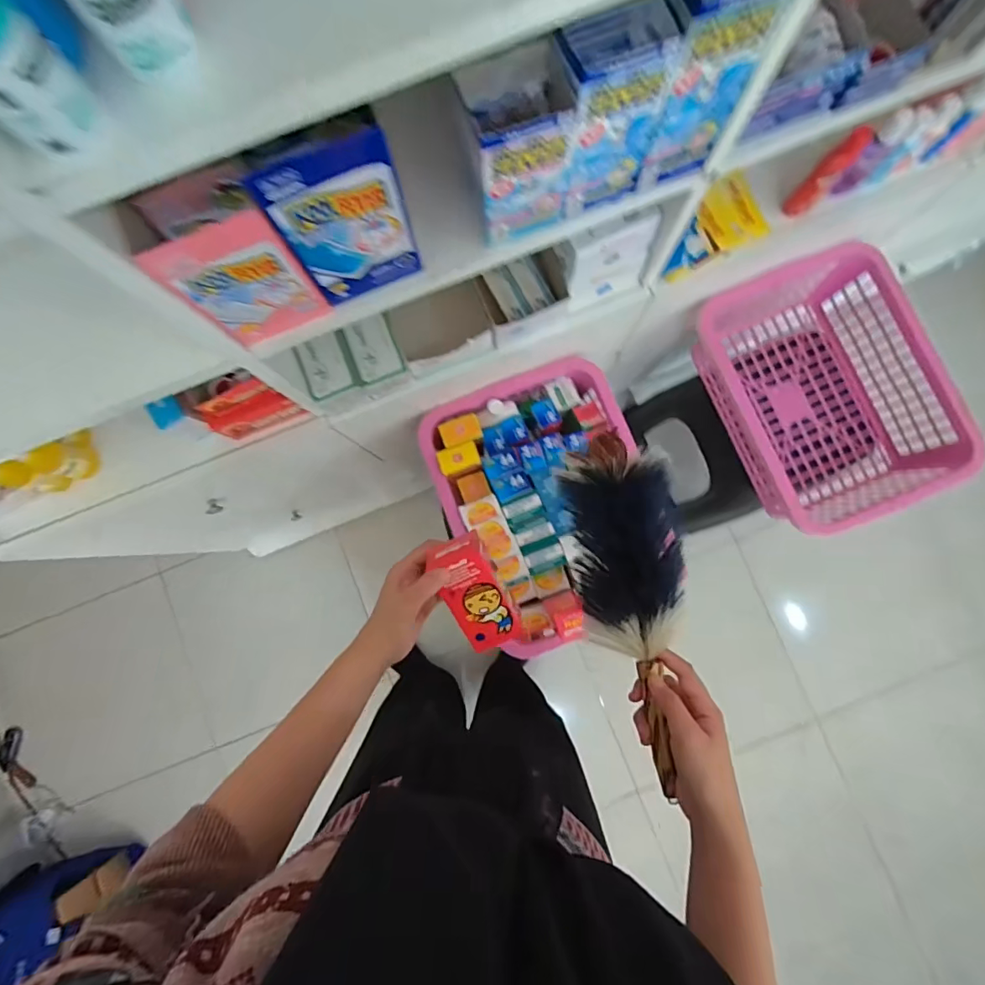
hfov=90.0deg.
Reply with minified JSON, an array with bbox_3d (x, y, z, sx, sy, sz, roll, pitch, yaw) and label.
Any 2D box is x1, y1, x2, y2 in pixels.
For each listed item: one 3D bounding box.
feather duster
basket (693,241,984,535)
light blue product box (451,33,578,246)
[{"bbox_3d":[0.123,0.101,0.444,0.079,0.085,0.303,-9,91,0],"label":"feather duster"},{"bbox_3d":[0.537,-0.161,0.821,0.286,0.147,0.403,-24,84,-2],"label":"basket"},{"bbox_3d":[0.023,-0.277,0.406,0.082,0.128,0.056,-23,84,-1],"label":"light blue product box"}]

